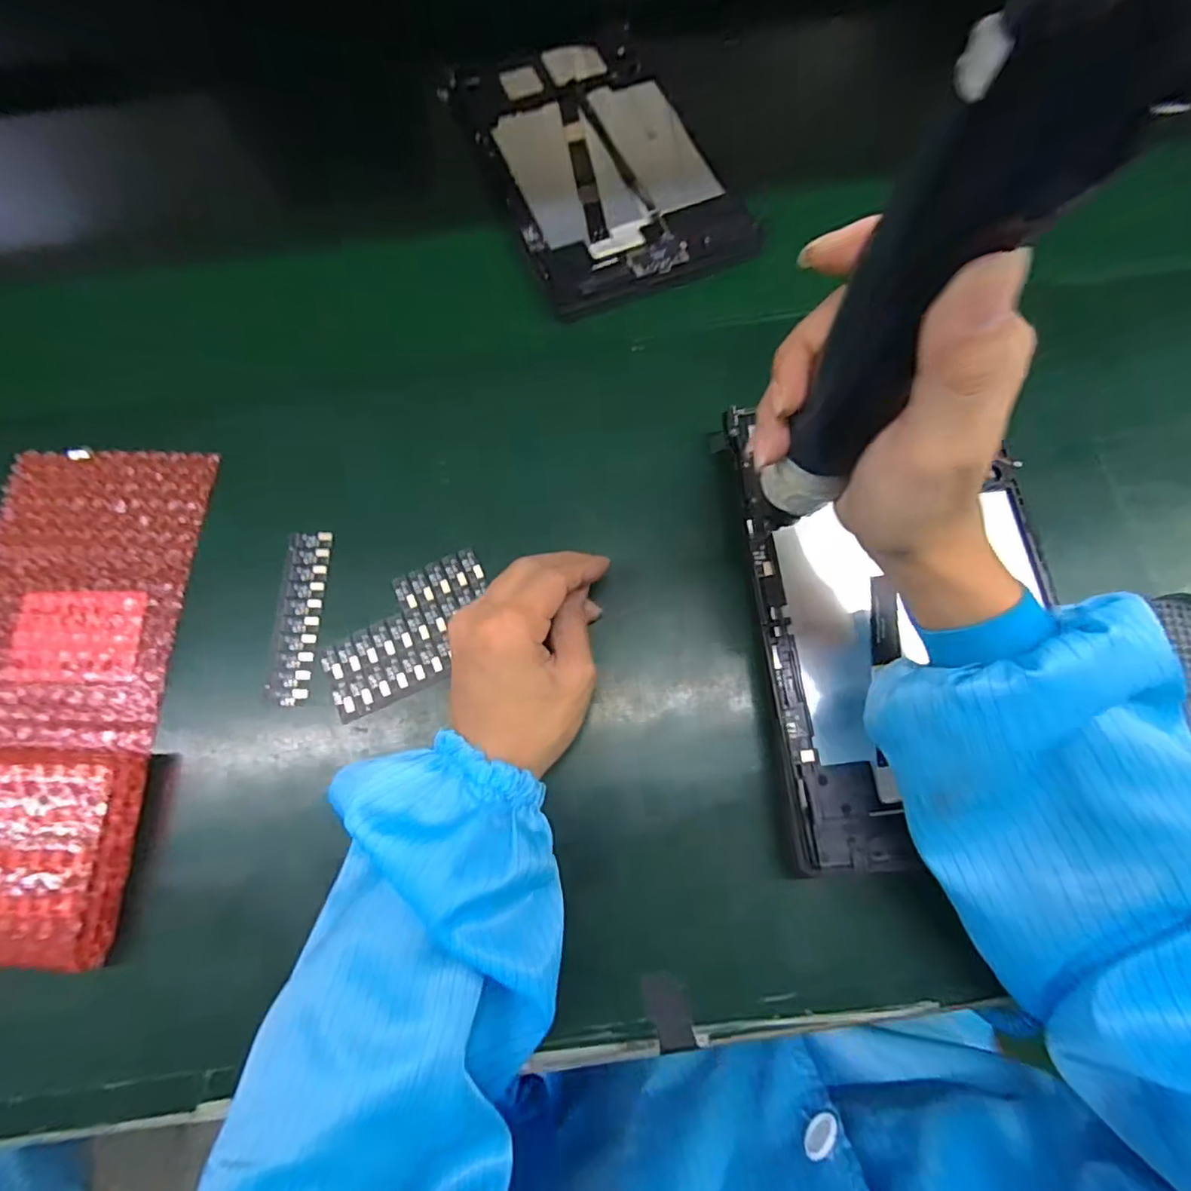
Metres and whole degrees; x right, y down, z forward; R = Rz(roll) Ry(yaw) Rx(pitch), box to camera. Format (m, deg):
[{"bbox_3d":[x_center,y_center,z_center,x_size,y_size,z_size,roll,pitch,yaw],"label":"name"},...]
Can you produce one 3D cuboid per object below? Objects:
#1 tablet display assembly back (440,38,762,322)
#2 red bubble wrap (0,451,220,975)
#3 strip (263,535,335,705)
[{"bbox_3d":[0.000,-0.309,0.427,0.145,0.006,0.246,-24,73,-6],"label":"tablet display assembly back"},{"bbox_3d":[-0.296,0.043,0.322,0.124,0.026,0.271,-1,72,2],"label":"red bubble wrap"},{"bbox_3d":[-0.168,0.011,0.338,0.023,0.004,0.099,0,72,2],"label":"strip"}]

